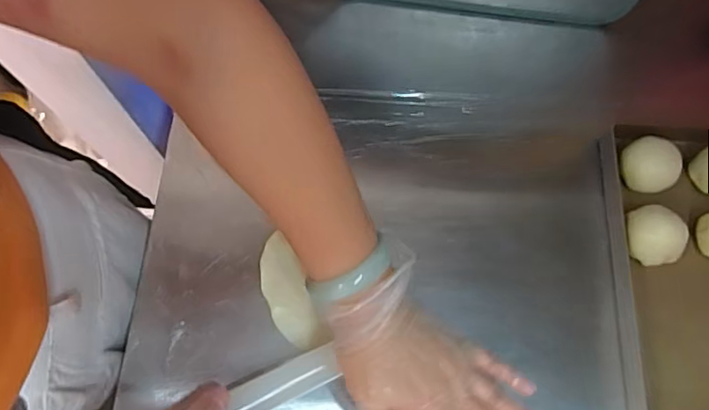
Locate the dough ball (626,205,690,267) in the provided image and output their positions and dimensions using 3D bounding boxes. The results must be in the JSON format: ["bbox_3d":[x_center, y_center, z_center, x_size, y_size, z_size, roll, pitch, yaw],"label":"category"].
[{"bbox_3d":[0.255,0.027,0.466,0.040,0.039,0.050,-17,74,-7],"label":"dough ball"}]

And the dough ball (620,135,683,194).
[{"bbox_3d":[0.263,-0.036,0.485,0.045,0.035,0.050,-31,76,-11],"label":"dough ball"}]

